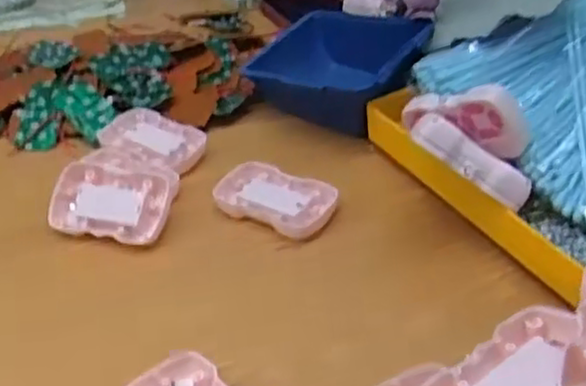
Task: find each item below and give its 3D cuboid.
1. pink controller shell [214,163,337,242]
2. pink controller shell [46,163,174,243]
[{"bbox_3d":[-0.013,0.004,0.544,0.089,0.012,0.055,18,43,24],"label":"pink controller shell"},{"bbox_3d":[-0.135,0.009,0.537,0.089,0.013,0.054,10,69,13],"label":"pink controller shell"}]

